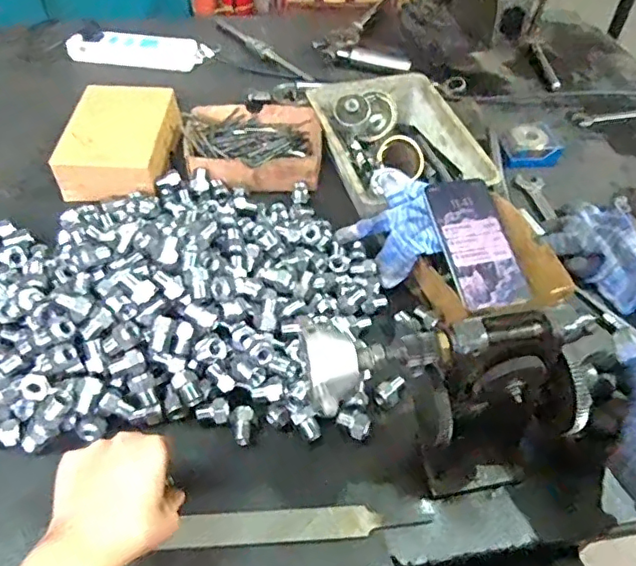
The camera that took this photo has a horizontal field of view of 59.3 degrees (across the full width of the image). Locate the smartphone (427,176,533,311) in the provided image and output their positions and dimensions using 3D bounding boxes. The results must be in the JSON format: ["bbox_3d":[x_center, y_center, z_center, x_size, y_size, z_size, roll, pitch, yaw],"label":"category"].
[{"bbox_3d":[0.168,-0.045,0.593,0.074,0.009,0.154,-10,66,-11],"label":"smartphone"}]

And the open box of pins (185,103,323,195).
[{"bbox_3d":[-0.082,-0.180,0.734,0.170,0.046,0.141,-2,48,-4],"label":"open box of pins"}]

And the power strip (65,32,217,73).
[{"bbox_3d":[-0.290,-0.379,0.913,0.231,0.032,0.051,1,48,-3],"label":"power strip"}]

